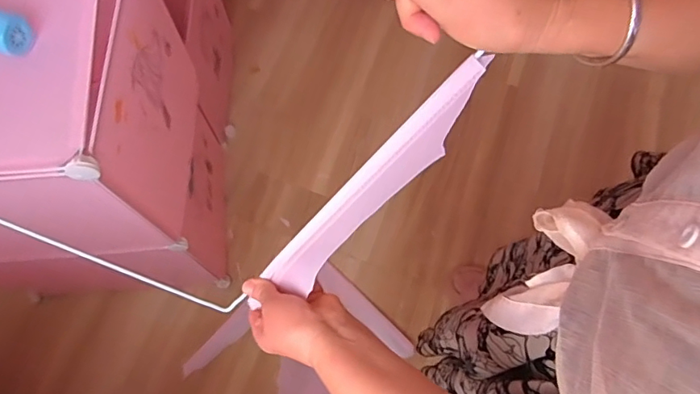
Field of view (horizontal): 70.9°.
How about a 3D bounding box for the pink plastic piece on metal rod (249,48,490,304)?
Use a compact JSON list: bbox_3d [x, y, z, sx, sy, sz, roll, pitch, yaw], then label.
[{"bbox_3d":[0.012,-0.001,0.370,0.249,0.024,0.041,-47,70,28],"label":"pink plastic piece on metal rod"}]

